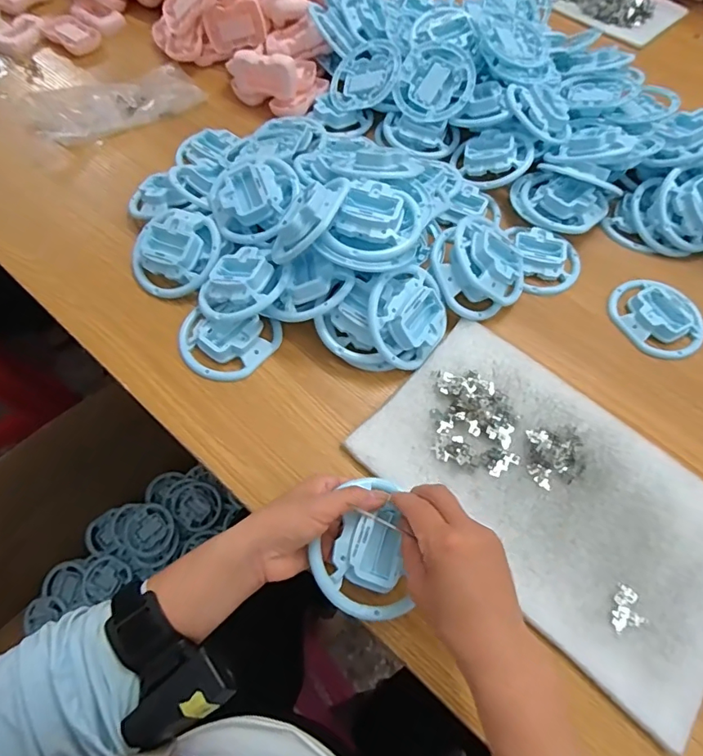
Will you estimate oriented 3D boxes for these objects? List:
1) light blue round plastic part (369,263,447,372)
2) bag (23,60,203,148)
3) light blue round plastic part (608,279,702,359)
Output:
[{"bbox_3d":[0.059,-0.065,0.477,0.092,0.027,0.103,38,70,-31],"label":"light blue round plastic part"},{"bbox_3d":[-0.328,-0.390,0.673,0.219,0.018,0.117,-24,62,-16],"label":"bag"},{"bbox_3d":[0.345,-0.072,0.534,0.086,0.019,0.102,-25,66,-15],"label":"light blue round plastic part"}]

